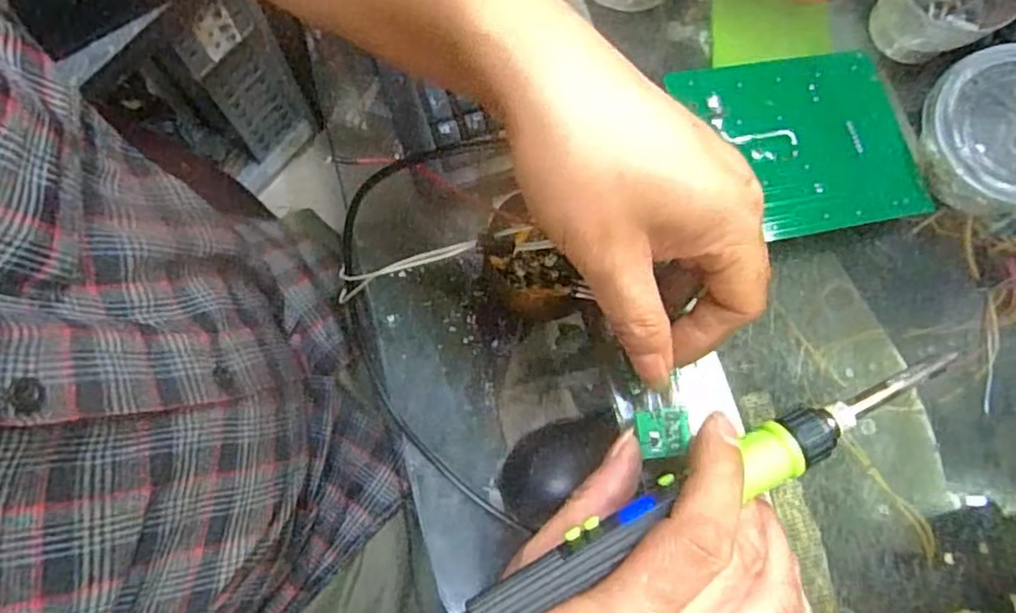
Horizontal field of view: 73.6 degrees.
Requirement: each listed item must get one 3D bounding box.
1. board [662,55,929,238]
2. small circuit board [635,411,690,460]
[{"bbox_3d":[0.145,-0.080,0.332,0.113,0.007,0.091,-9,75,-13],"label":"board"},{"bbox_3d":[0.067,0.056,0.295,0.021,0.005,0.020,-3,74,-2],"label":"small circuit board"}]

